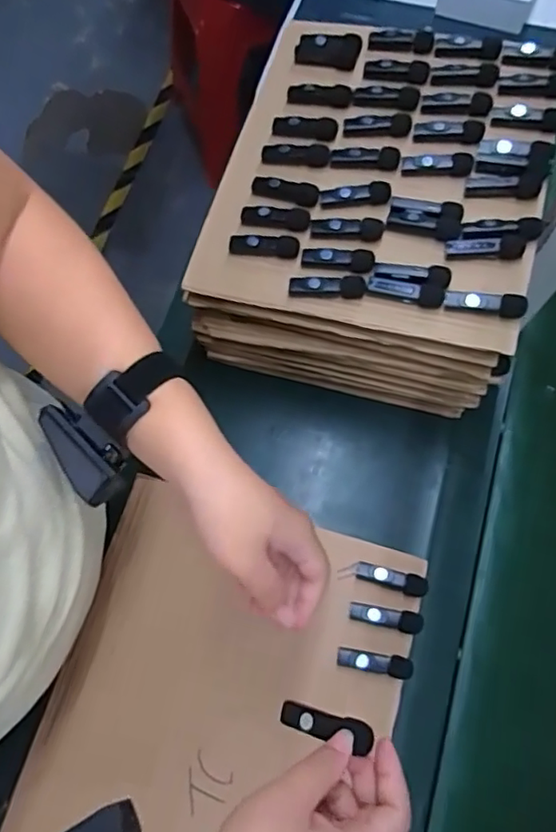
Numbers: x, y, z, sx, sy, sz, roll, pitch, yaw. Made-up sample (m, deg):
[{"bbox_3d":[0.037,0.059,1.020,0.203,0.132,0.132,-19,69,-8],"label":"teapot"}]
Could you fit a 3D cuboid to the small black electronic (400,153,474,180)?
[{"bbox_3d":[0.147,-0.233,0.550,0.062,0.017,0.020,11,72,3],"label":"small black electronic"}]

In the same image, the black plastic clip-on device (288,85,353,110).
[{"bbox_3d":[0.042,-0.322,0.595,0.066,0.018,0.023,16,72,4],"label":"black plastic clip-on device"}]

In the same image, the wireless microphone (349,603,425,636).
[{"bbox_3d":[0.100,0.186,0.545,0.065,0.015,0.018,14,72,4],"label":"wireless microphone"}]

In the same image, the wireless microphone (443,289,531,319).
[{"bbox_3d":[0.174,-0.095,0.496,0.066,0.018,0.016,12,72,3],"label":"wireless microphone"}]

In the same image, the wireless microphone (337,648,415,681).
[{"bbox_3d":[0.087,0.221,0.530,0.067,0.023,0.018,11,72,3],"label":"wireless microphone"}]

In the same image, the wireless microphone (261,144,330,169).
[{"bbox_3d":[0.017,-0.253,0.574,0.065,0.013,0.021,9,72,2],"label":"wireless microphone"}]

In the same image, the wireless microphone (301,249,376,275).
[{"bbox_3d":[0.053,-0.138,0.526,0.063,0.015,0.019,9,72,2],"label":"wireless microphone"}]

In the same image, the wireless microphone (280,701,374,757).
[{"bbox_3d":[0.027,0.197,0.375,0.064,0.015,0.018,-1,68,33],"label":"wireless microphone"}]

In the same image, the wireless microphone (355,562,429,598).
[{"bbox_3d":[0.108,0.155,0.558,0.066,0.015,0.018,14,72,4],"label":"wireless microphone"}]

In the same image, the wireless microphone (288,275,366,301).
[{"bbox_3d":[0.043,-0.113,0.521,0.066,0.020,0.016,4,71,1],"label":"wireless microphone"}]

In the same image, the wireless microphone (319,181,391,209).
[{"bbox_3d":[0.071,-0.205,0.549,0.063,0.019,0.019,6,72,1],"label":"wireless microphone"}]

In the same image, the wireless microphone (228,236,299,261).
[{"bbox_3d":[-0.014,-0.156,0.542,0.064,0.022,0.016,9,72,2],"label":"wireless microphone"}]

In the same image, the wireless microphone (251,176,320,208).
[{"bbox_3d":[0.007,-0.213,0.560,0.065,0.013,0.023,18,72,5],"label":"wireless microphone"}]

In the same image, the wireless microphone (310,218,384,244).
[{"bbox_3d":[0.063,-0.169,0.536,0.065,0.012,0.018,4,71,1],"label":"wireless microphone"}]

